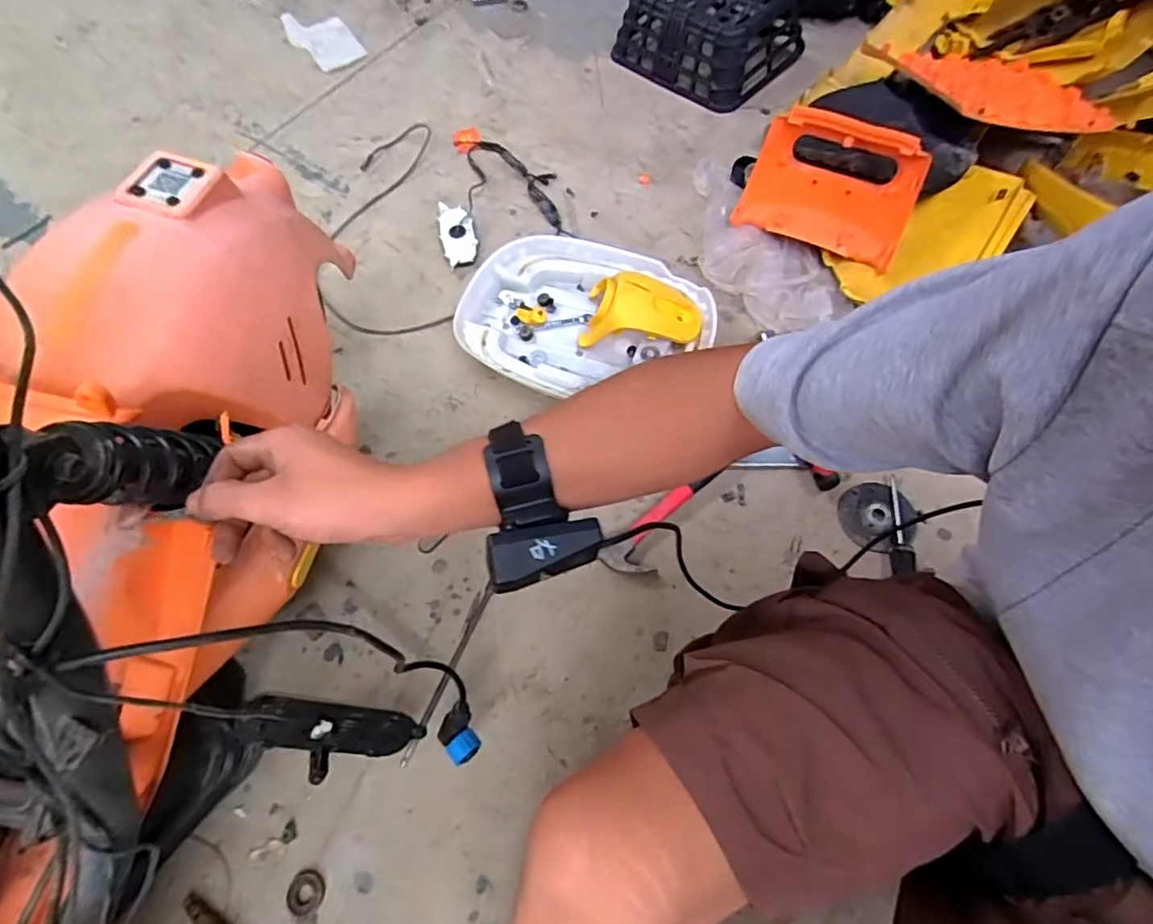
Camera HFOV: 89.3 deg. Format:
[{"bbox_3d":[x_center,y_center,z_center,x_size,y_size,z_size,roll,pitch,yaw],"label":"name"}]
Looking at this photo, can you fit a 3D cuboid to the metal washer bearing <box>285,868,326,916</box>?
[{"bbox_3d":[-0.262,0.417,0.566,0.035,0.010,0.036,-1,63,2],"label":"metal washer bearing"}]

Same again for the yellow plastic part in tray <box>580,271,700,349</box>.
[{"bbox_3d":[0.092,-0.220,0.828,0.170,0.078,0.107,1,63,3],"label":"yellow plastic part in tray"}]

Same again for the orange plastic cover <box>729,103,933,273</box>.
[{"bbox_3d":[0.373,-0.402,0.862,0.236,0.173,0.076,25,67,14],"label":"orange plastic cover"}]

